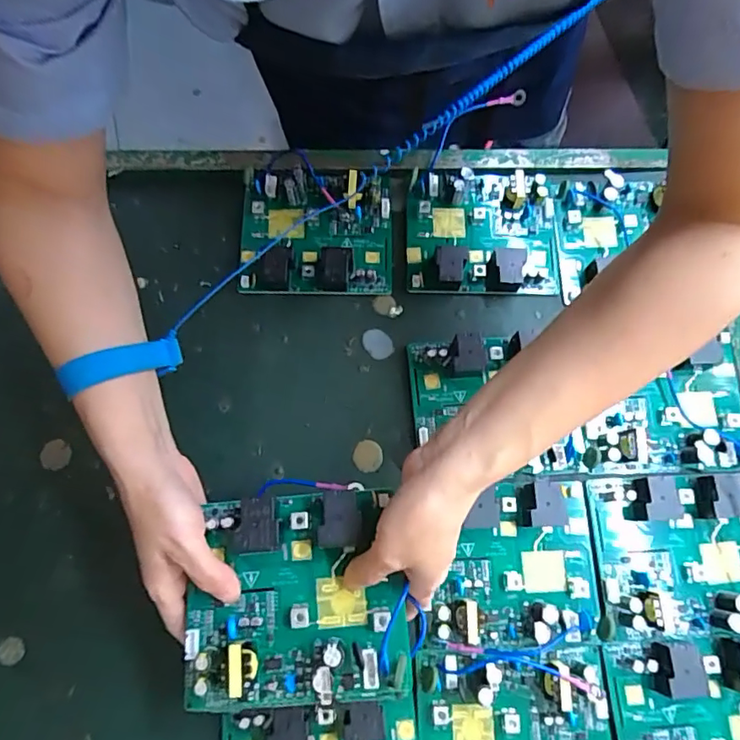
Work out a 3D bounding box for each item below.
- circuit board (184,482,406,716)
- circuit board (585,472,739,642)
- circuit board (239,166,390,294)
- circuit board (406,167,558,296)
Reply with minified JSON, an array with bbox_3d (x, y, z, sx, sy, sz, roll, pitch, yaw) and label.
[{"bbox_3d":[-0.045,0.133,0.310,0.127,0.025,0.114,-4,72,-3],"label":"circuit board"},{"bbox_3d":[0.236,0.136,0.391,0.134,0.026,0.111,1,72,-2],"label":"circuit board"},{"bbox_3d":[-0.048,-0.122,0.459,0.131,0.031,0.112,1,72,-2],"label":"circuit board"},{"bbox_3d":[0.098,-0.122,0.461,0.128,0.030,0.110,0,72,-2],"label":"circuit board"}]

